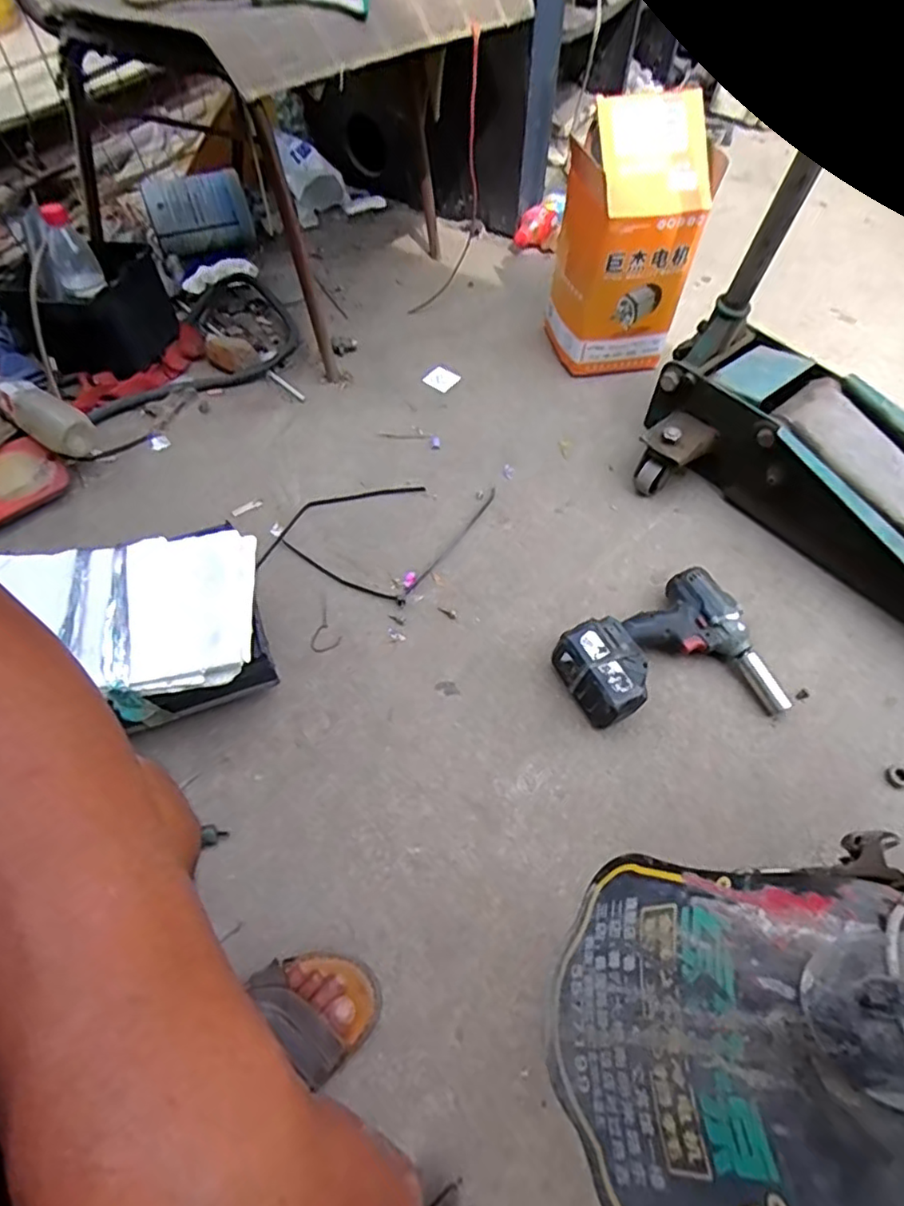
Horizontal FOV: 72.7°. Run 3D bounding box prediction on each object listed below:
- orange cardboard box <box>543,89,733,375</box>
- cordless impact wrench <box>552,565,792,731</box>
[{"bbox_3d":[0.272,-0.548,0.959,0.189,0.345,0.152,-9,60,-5],"label":"orange cardboard box"},{"bbox_3d":[0.269,0.078,0.737,0.237,0.078,0.192,-28,63,-15],"label":"cordless impact wrench"}]

